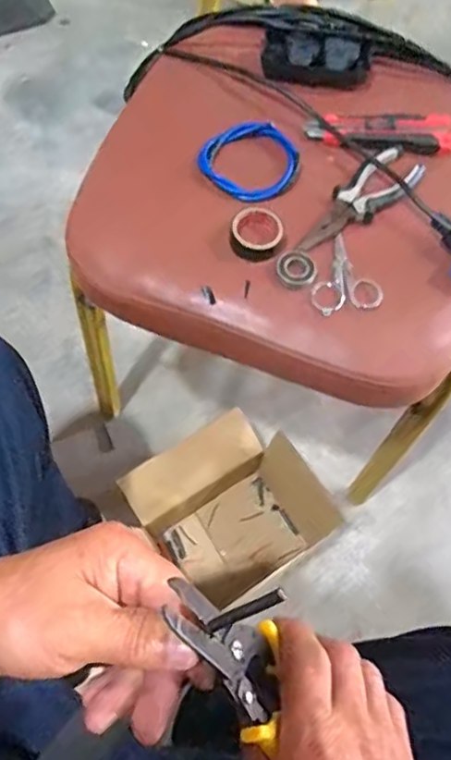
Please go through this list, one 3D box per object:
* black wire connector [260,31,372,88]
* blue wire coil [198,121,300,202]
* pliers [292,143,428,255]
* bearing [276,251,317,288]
[{"bbox_3d":[0.094,-0.331,0.615,0.109,0.024,0.045,4,67,0],"label":"black wire connector"},{"bbox_3d":[0.024,-0.206,0.565,0.089,0.016,0.081,1,67,-2],"label":"blue wire coil"},{"bbox_3d":[0.124,-0.165,0.548,0.155,0.012,0.046,-42,74,-17],"label":"pliers"},{"bbox_3d":[0.061,-0.096,0.517,0.035,0.007,0.032,5,89,8],"label":"bearing"}]

